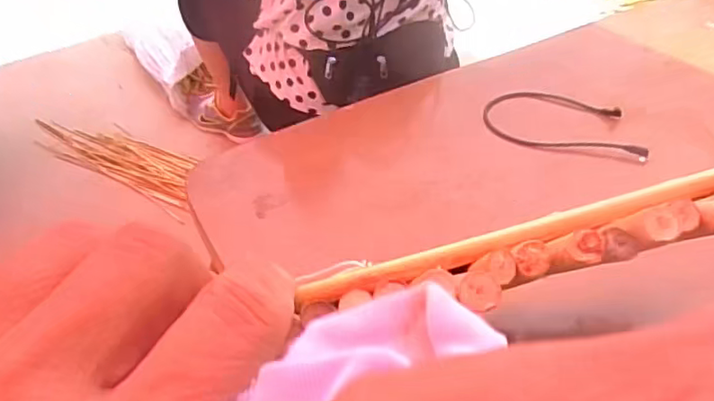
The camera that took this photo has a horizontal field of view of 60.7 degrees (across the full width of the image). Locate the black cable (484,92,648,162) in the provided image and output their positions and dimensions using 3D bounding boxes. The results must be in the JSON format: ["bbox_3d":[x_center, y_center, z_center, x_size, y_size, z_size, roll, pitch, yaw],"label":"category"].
[{"bbox_3d":[0.308,-0.117,0.918,0.223,0.016,0.126,9,43,9],"label":"black cable"}]

